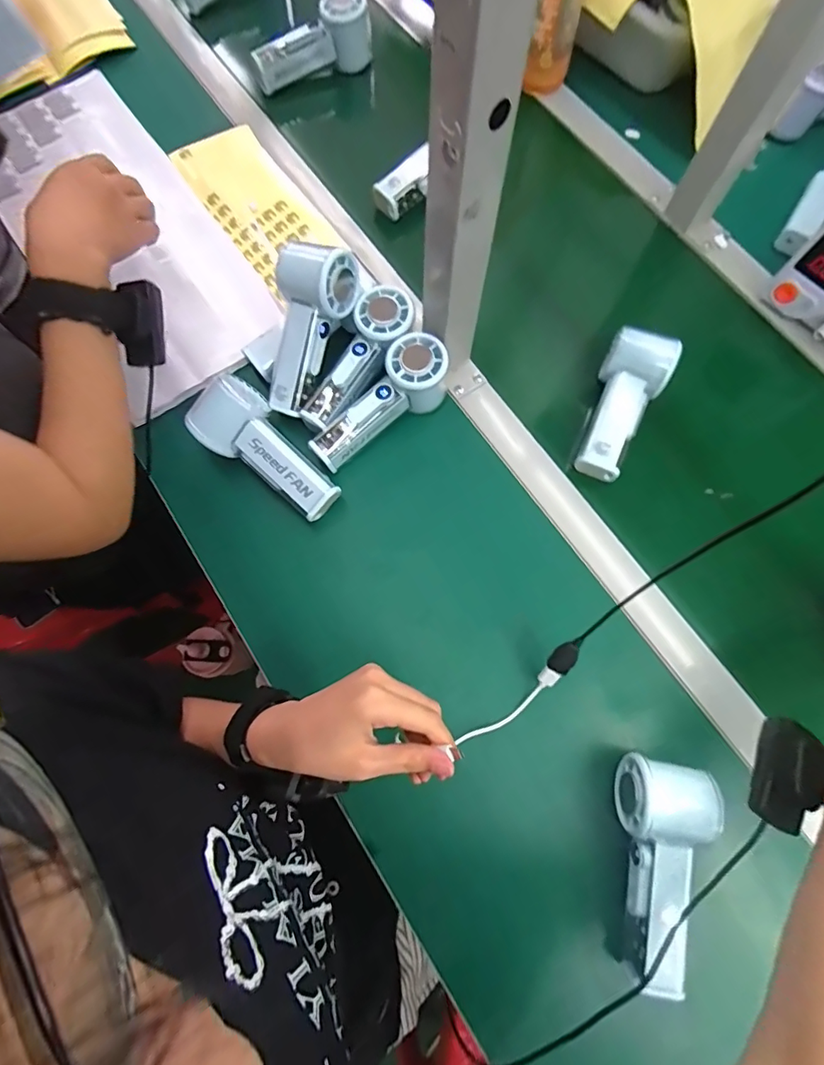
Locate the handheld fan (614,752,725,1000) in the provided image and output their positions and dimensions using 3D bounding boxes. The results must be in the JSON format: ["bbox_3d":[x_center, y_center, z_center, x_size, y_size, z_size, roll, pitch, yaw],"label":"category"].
[{"bbox_3d":[0.189,0.250,0.360,0.064,0.047,0.151,4,73,1],"label":"handheld fan"}]

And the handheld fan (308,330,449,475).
[{"bbox_3d":[-0.033,-0.122,0.463,0.151,0.059,0.056,-35,76,-10],"label":"handheld fan"}]

